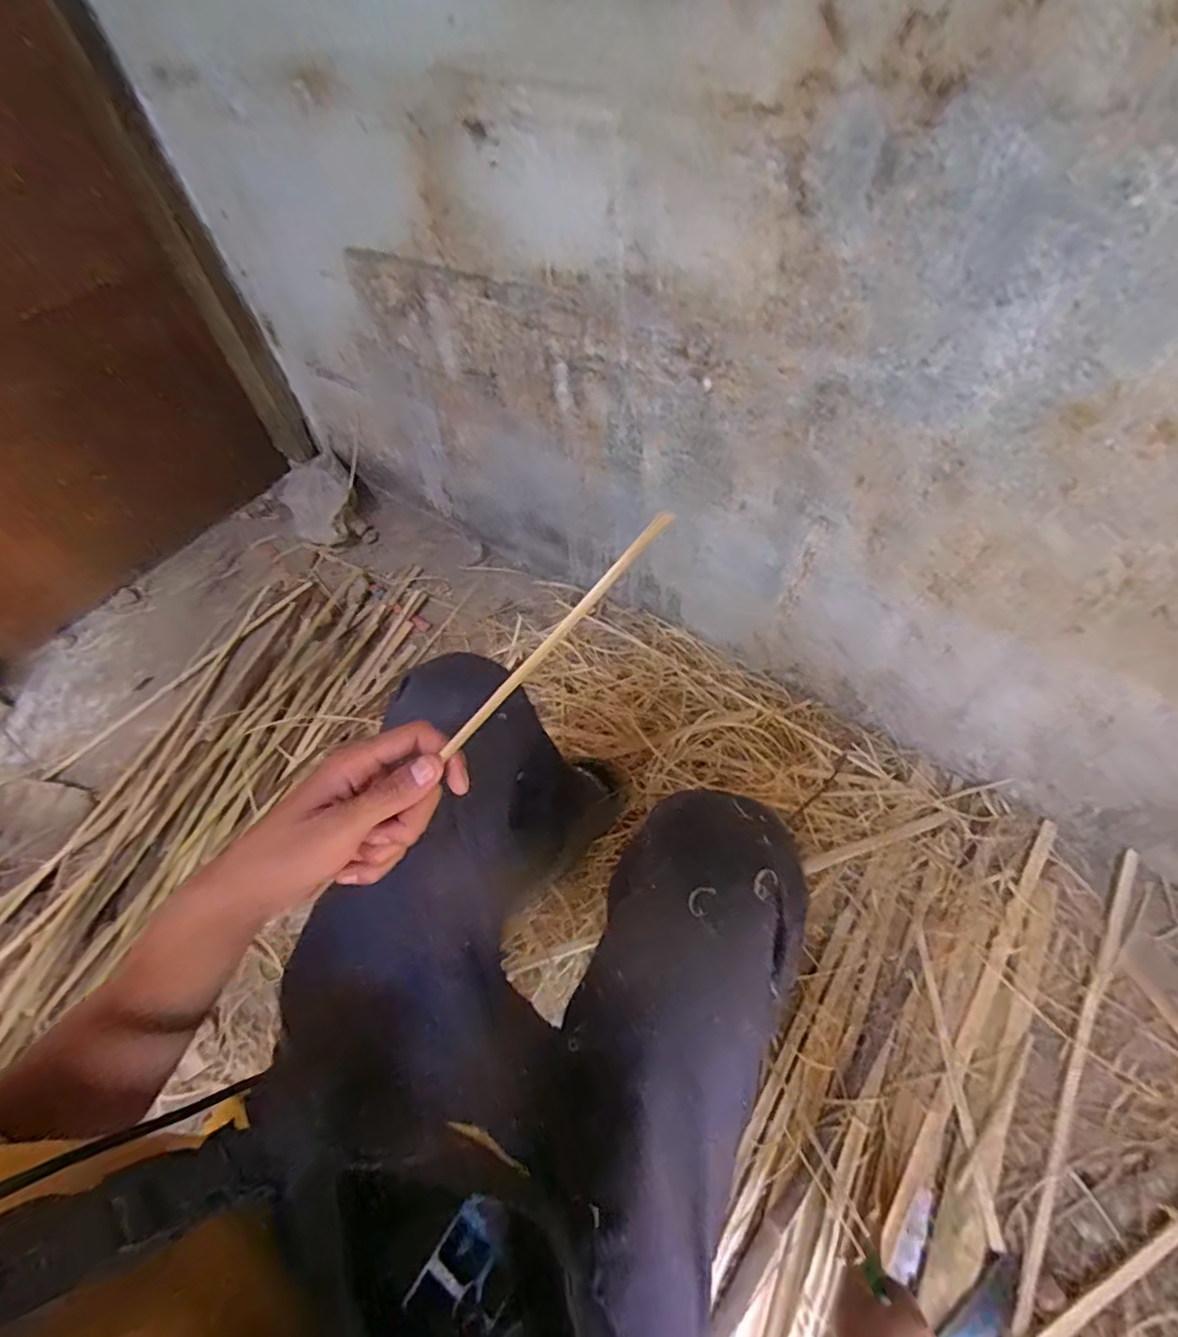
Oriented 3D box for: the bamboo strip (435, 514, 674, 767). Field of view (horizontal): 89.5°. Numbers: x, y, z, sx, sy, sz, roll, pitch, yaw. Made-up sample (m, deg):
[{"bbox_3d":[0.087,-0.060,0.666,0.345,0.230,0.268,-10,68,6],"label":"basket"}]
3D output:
[{"bbox_3d":[-0.020,-0.017,0.339,0.185,0.010,0.005,-46,59,13],"label":"bamboo strip"}]

